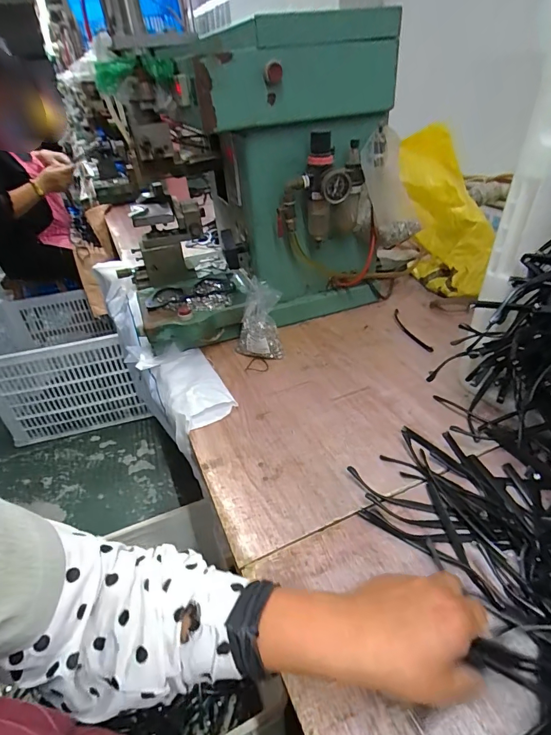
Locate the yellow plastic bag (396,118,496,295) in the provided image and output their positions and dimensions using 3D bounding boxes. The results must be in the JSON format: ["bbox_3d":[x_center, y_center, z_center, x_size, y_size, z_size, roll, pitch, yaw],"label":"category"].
[{"bbox_3d":[0.316,-0.282,0.792,0.125,0.319,0.122,-10,-8,-6],"label":"yellow plastic bag"}]

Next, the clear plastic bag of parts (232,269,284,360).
[{"bbox_3d":[-0.030,-0.086,0.647,0.073,0.150,0.069,-9,-9,-5],"label":"clear plastic bag of parts"}]

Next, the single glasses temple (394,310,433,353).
[{"bbox_3d":[0.223,-0.064,0.686,0.017,0.008,0.144,-8,35,-3],"label":"single glasses temple"}]

